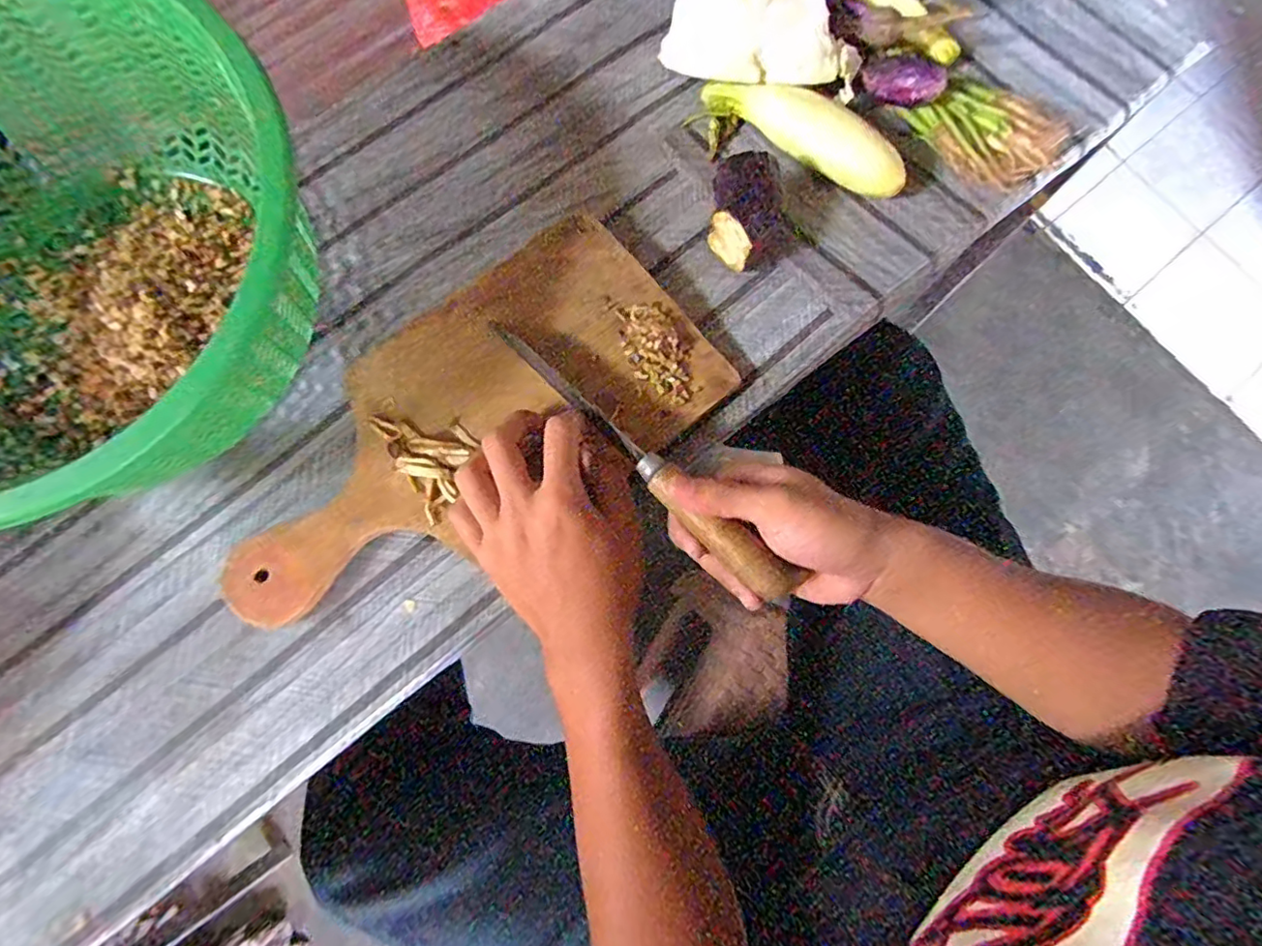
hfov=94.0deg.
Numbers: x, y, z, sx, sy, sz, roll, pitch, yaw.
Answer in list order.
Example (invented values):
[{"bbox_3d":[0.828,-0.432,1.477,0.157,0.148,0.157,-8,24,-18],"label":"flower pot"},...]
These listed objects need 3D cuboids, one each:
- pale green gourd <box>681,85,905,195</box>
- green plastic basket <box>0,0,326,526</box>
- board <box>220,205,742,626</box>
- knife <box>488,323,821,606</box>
[{"bbox_3d":[0.132,-0.263,0.451,0.167,0.036,0.039,31,78,8],"label":"pale green gourd"},{"bbox_3d":[-0.357,-0.121,0.354,0.285,0.148,0.305,0,75,1],"label":"green plastic basket"},{"bbox_3d":[-0.115,-0.037,0.395,0.337,0.019,0.176,-34,77,-8],"label":"board"},{"bbox_3d":[0.000,-0.017,0.369,0.023,0.015,0.253,-42,71,-9],"label":"knife"}]

